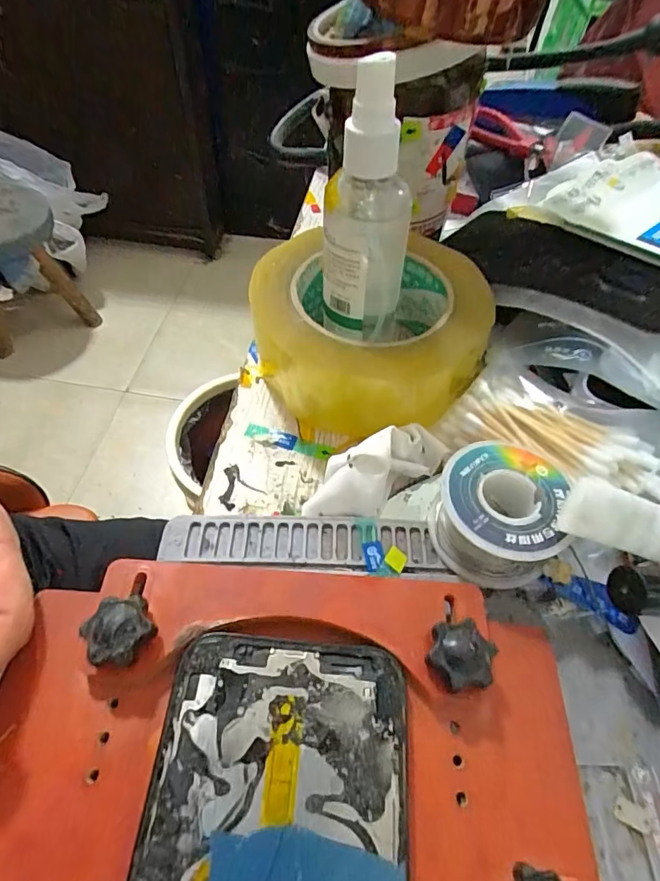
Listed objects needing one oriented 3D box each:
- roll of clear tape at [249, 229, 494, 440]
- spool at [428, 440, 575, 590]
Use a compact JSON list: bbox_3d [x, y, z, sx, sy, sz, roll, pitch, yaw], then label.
[{"bbox_3d":[0.020,-0.058,0.267,0.118,0.055,0.118,2,52,-2],"label":"roll of clear tape"},{"bbox_3d":[0.069,0.031,0.204,0.047,0.031,0.050,2,52,-2],"label":"spool"}]

